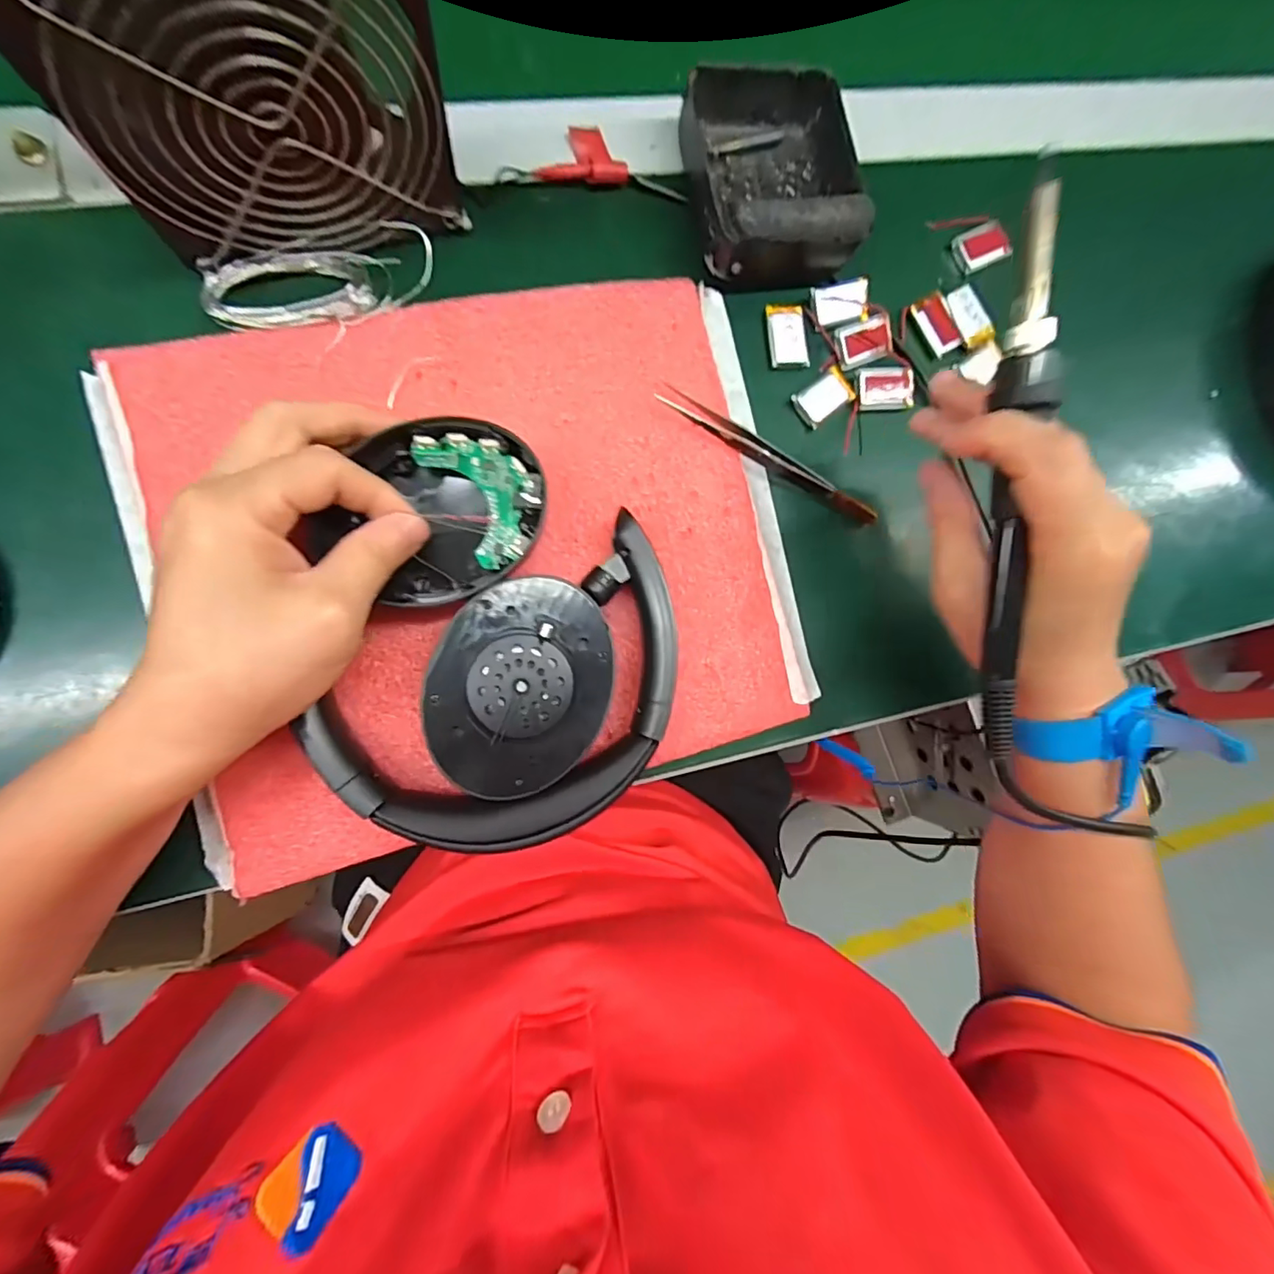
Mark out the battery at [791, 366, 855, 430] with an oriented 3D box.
[{"bbox_3d":[0.097,-0.124,0.285,0.034,0.004,0.020,-37,92,-9],"label":"battery"}]

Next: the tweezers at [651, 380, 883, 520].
[{"bbox_3d":[0.066,-0.087,0.271,0.122,0.008,0.011,29,82,-6],"label":"tweezers"}]

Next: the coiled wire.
[{"bbox_3d":[-0.137,-0.156,0.242,0.094,0.009,0.035,-15,88,-9],"label":"coiled wire"}]

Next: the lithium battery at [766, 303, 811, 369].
[{"bbox_3d":[0.077,-0.155,0.285,0.020,0.005,0.033,-6,87,-9],"label":"lithium battery"}]

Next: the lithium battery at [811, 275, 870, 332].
[{"bbox_3d":[0.106,-0.173,0.287,0.031,0.004,0.020,-15,88,-9],"label":"lithium battery"}]

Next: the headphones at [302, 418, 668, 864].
[{"bbox_3d":[-0.053,0.003,0.236,0.135,0.030,0.161,12,84,-7],"label":"headphones"}]

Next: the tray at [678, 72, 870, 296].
[{"bbox_3d":[0.066,-0.226,0.268,0.086,0.038,0.099,-8,87,-9],"label":"tray"}]

